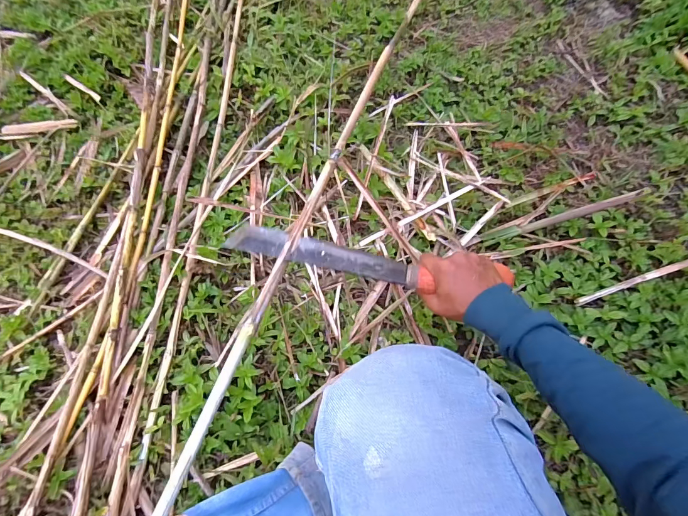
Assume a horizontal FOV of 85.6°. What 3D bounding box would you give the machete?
[{"bbox_3d":[0.037,0.005,0.499,0.380,0.017,0.053,11,66,1],"label":"machete"}]

